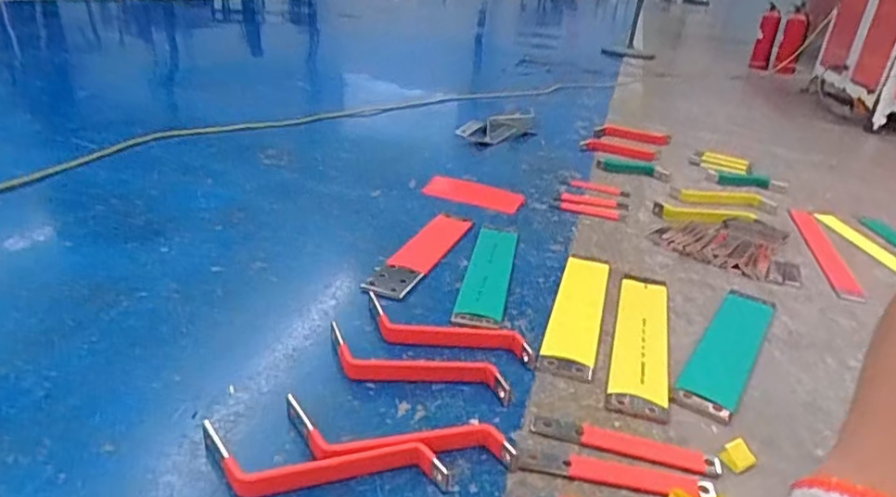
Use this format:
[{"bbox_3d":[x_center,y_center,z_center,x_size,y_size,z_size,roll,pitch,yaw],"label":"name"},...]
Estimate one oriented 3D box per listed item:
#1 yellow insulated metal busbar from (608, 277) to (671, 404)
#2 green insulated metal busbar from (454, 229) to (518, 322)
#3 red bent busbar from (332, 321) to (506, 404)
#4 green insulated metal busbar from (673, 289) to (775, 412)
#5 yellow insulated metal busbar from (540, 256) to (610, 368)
[{"bbox_3d":[0.310,0.130,0.949,0.082,0.011,0.348,13,27,14],"label":"yellow insulated metal busbar"},{"bbox_3d":[0.080,0.034,1.110,0.082,0.006,0.330,10,26,7],"label":"green insulated metal busbar"},{"bbox_3d":[-0.049,0.160,0.804,0.269,0.034,0.089,13,27,13],"label":"red bent busbar"},{"bbox_3d":[0.455,0.145,0.948,0.080,0.010,0.362,21,30,28],"label":"green insulated metal busbar"},{"bbox_3d":[0.228,0.090,1.014,0.078,0.022,0.354,13,27,13],"label":"yellow insulated metal busbar"}]

